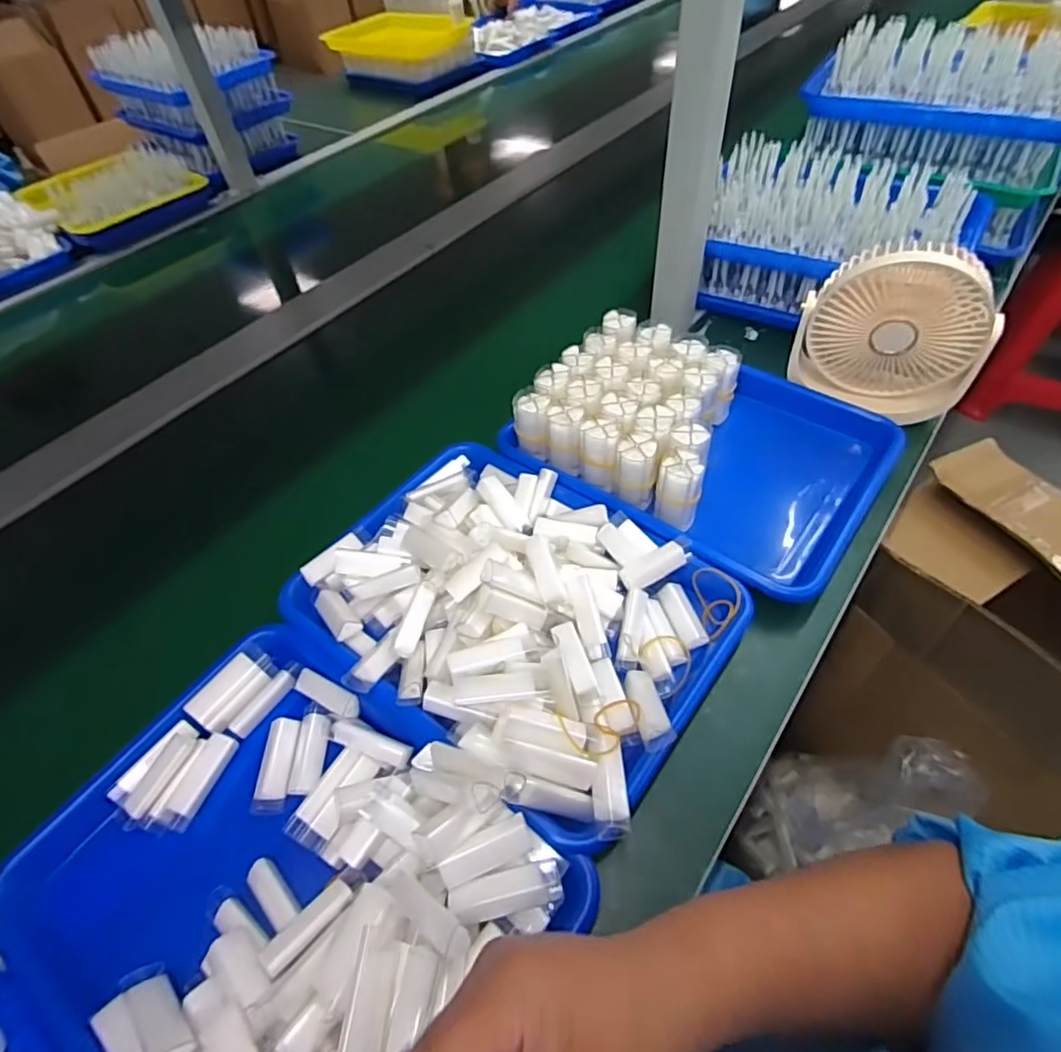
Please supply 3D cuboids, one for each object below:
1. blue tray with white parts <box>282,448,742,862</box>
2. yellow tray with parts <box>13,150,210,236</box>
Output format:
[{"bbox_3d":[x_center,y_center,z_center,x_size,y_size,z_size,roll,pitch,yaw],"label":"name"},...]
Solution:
[{"bbox_3d":[-0.018,0.057,0.474,0.327,0.056,0.255,29,60,25],"label":"blue tray with white parts"},{"bbox_3d":[-0.724,-0.588,1.021,0.188,0.054,0.235,25,58,23],"label":"yellow tray with parts"}]

